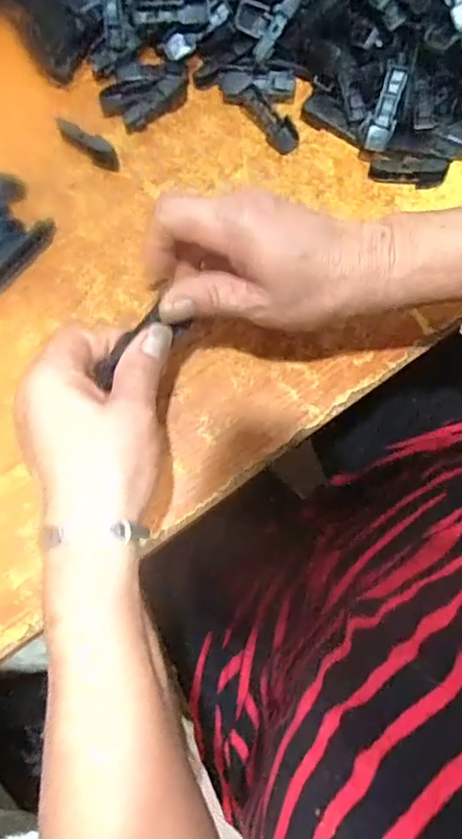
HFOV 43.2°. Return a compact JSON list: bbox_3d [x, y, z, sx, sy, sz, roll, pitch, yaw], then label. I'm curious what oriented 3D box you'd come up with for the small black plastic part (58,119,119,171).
[{"bbox_3d":[-0.097,-0.188,0.393,0.048,0.021,0.012,36,79,7],"label":"small black plastic part"}]

